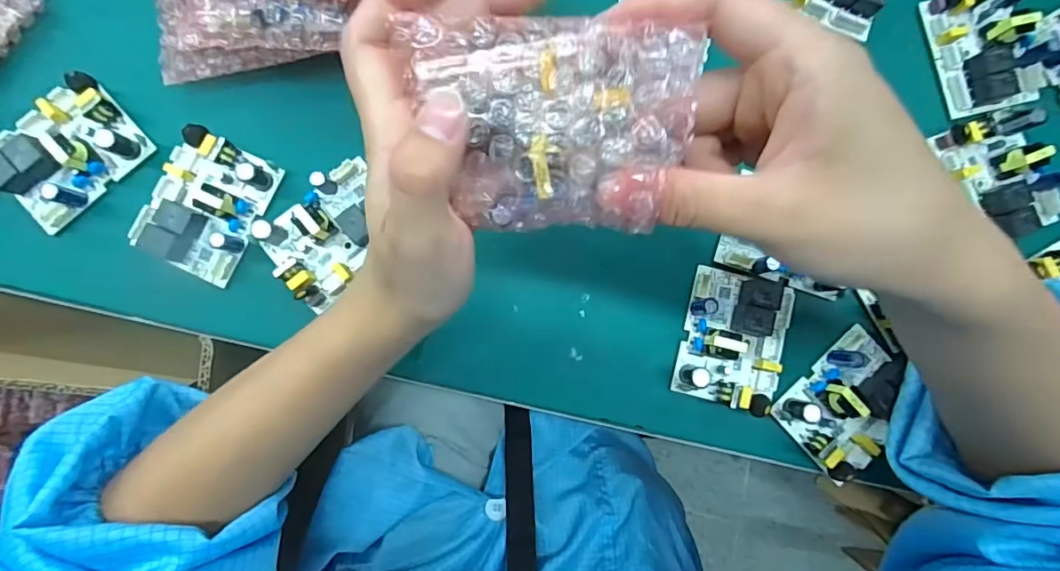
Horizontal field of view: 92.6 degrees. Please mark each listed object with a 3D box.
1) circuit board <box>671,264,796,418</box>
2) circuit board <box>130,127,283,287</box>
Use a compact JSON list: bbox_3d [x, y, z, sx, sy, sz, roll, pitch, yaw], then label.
[{"bbox_3d":[0.126,0.032,0.307,0.060,0.022,0.080,14,84,-1],"label":"circuit board"},{"bbox_3d":[-0.195,-0.049,0.301,0.061,0.028,0.080,23,84,-1],"label":"circuit board"}]

